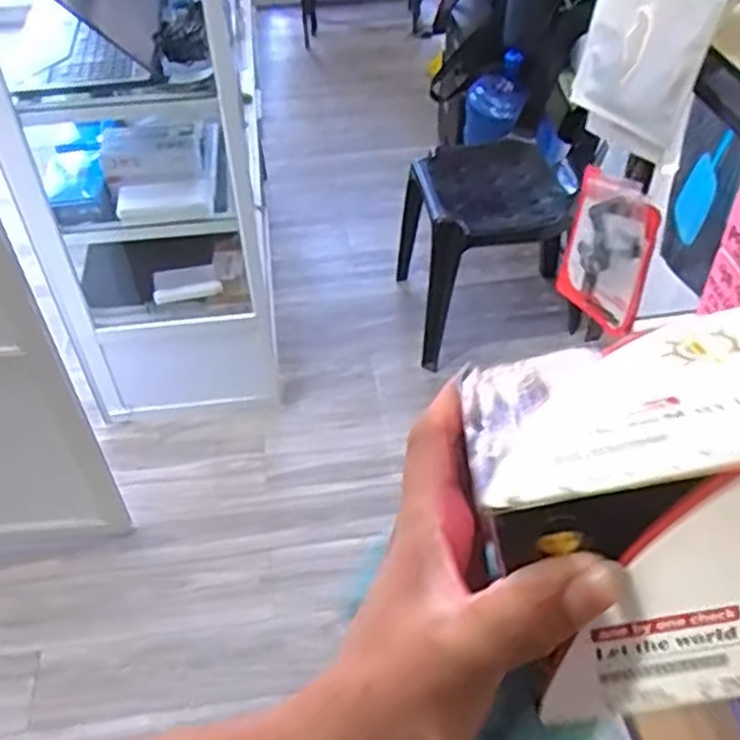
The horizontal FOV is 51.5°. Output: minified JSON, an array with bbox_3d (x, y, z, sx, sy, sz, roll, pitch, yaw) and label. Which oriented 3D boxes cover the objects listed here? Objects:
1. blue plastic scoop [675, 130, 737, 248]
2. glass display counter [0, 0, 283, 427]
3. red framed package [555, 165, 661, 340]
[{"bbox_3d":[0.554,-0.310,1.288,0.018,0.190,0.067,-13,46,-29],"label":"blue plastic scoop"},{"bbox_3d":[-0.495,-0.398,1.639,0.477,1.035,0.501,-19,50,-16],"label":"glass display counter"},{"bbox_3d":[0.232,-0.117,0.760,0.026,0.144,0.110,-22,50,-18],"label":"red framed package"}]

